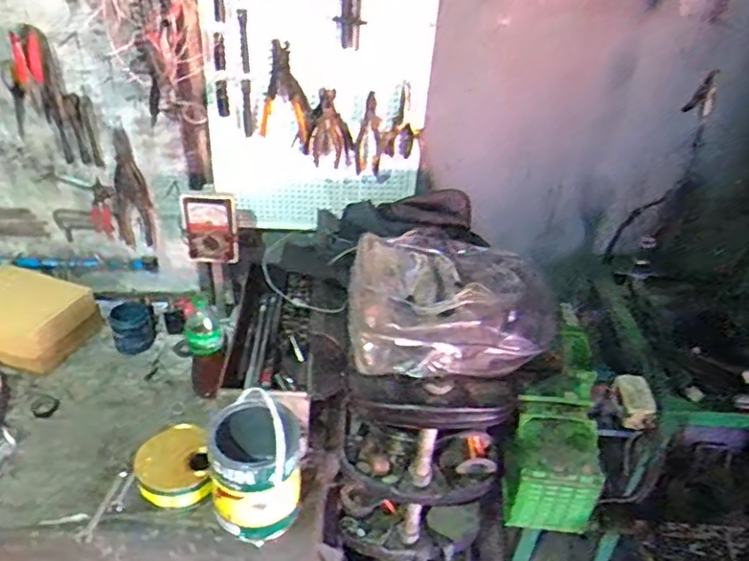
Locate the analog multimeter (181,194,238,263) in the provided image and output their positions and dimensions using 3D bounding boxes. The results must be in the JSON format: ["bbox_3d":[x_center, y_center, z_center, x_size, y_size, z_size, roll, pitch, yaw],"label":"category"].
[{"bbox_3d":[-0.384,-0.121,1.417,0.120,0.177,0.037,1,36,-5],"label":"analog multimeter"}]

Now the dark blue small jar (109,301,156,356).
[{"bbox_3d":[-0.611,0.118,1.526,0.093,0.122,0.078,-16,40,-26],"label":"dark blue small jar"}]

